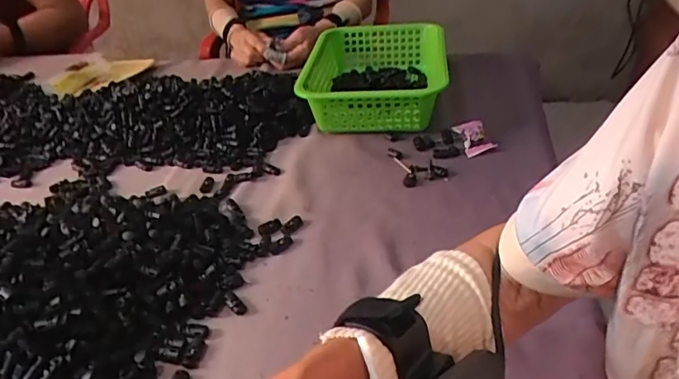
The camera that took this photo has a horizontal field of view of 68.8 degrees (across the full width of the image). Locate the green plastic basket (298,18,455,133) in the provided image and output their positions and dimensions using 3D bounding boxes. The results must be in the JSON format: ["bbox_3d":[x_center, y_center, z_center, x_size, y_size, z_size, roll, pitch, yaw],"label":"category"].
[{"bbox_3d":[0.067,-0.194,0.840,0.216,0.088,0.329,0,36,9],"label":"green plastic basket"}]

